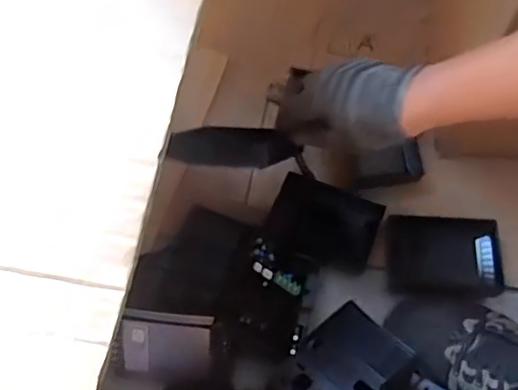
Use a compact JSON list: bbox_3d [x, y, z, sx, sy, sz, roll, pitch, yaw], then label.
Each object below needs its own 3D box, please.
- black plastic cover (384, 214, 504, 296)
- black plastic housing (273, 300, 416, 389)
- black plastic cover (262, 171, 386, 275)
[{"bbox_3d":[0.215,0.068,0.671,0.131,0.020,0.086,5,66,4],"label":"black plastic cover"},{"bbox_3d":[0.078,0.171,0.564,0.120,0.035,0.087,-38,54,-20],"label":"black plastic housing"},{"bbox_3d":[0.077,0.034,0.691,0.124,0.023,0.091,17,68,10],"label":"black plastic cover"}]

